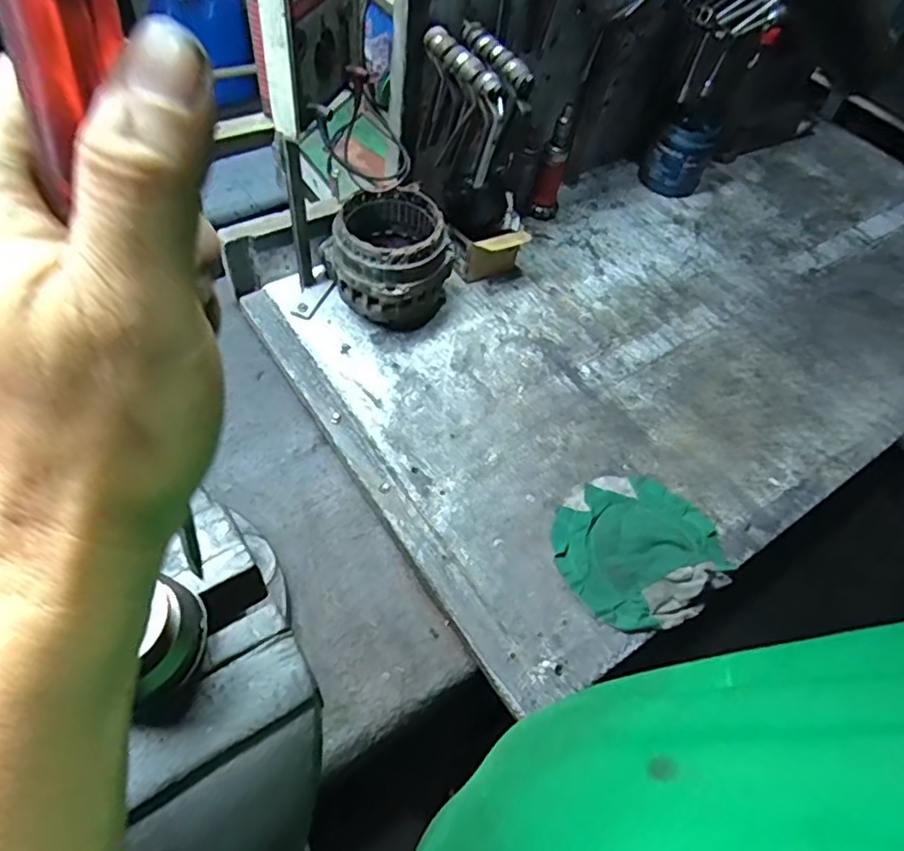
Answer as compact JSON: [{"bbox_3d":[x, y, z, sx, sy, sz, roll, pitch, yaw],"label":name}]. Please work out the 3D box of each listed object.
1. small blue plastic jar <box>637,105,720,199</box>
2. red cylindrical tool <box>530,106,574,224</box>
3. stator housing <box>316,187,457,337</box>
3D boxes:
[{"bbox_3d":[0.346,-0.416,0.938,0.088,0.106,0.089,4,54,-5],"label":"small blue plastic jar"},{"bbox_3d":[0.138,-0.354,0.841,0.035,0.154,0.035,4,54,-5],"label":"red cylindrical tool"},{"bbox_3d":[-0.076,-0.192,0.723,0.146,0.123,0.138,13,54,2],"label":"stator housing"}]

